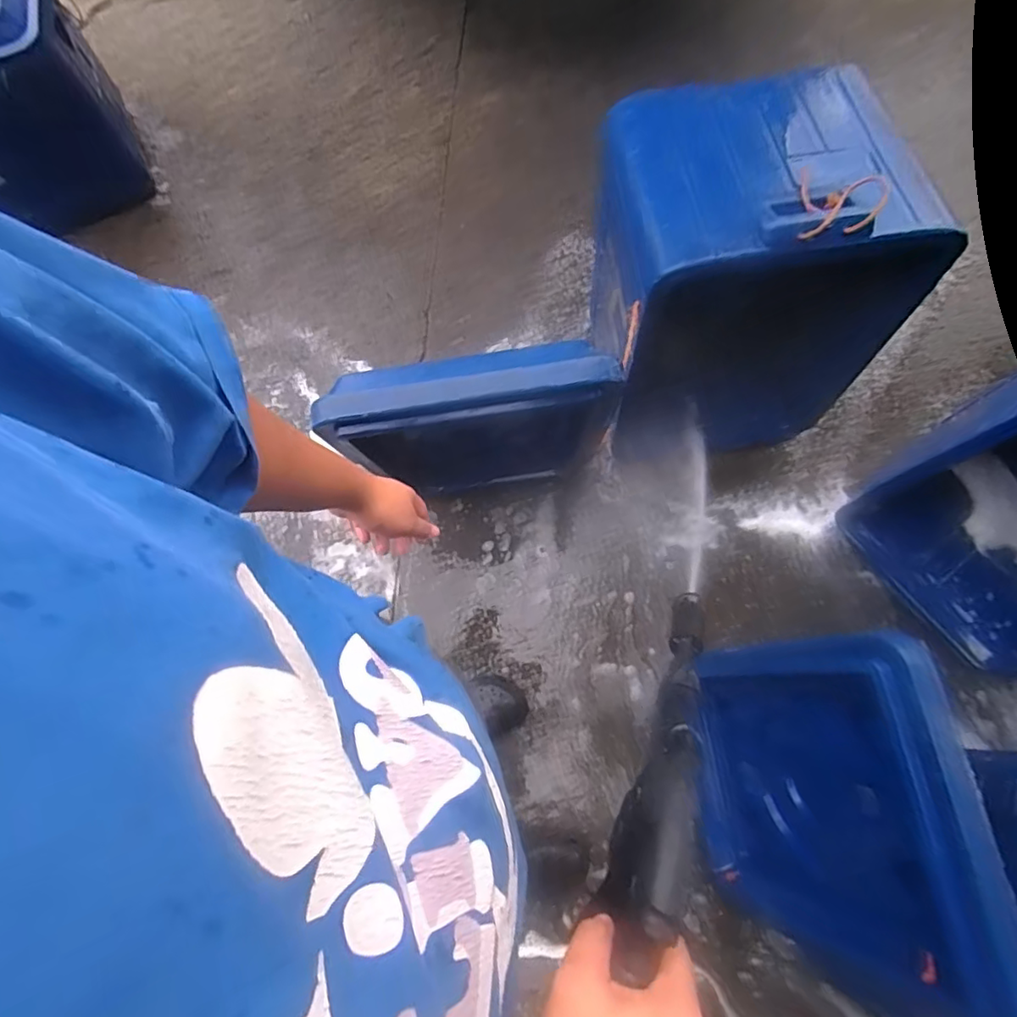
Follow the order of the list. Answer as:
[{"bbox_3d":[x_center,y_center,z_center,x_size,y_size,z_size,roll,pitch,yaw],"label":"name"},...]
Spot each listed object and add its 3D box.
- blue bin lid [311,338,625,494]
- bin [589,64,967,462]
[{"bbox_3d":[-0.042,-0.123,1.135,0.470,0.628,0.111,-8,77,-1],"label":"blue bin lid"},{"bbox_3d":[0.431,-0.427,1.148,0.496,0.641,0.459,-10,74,0],"label":"bin"}]

